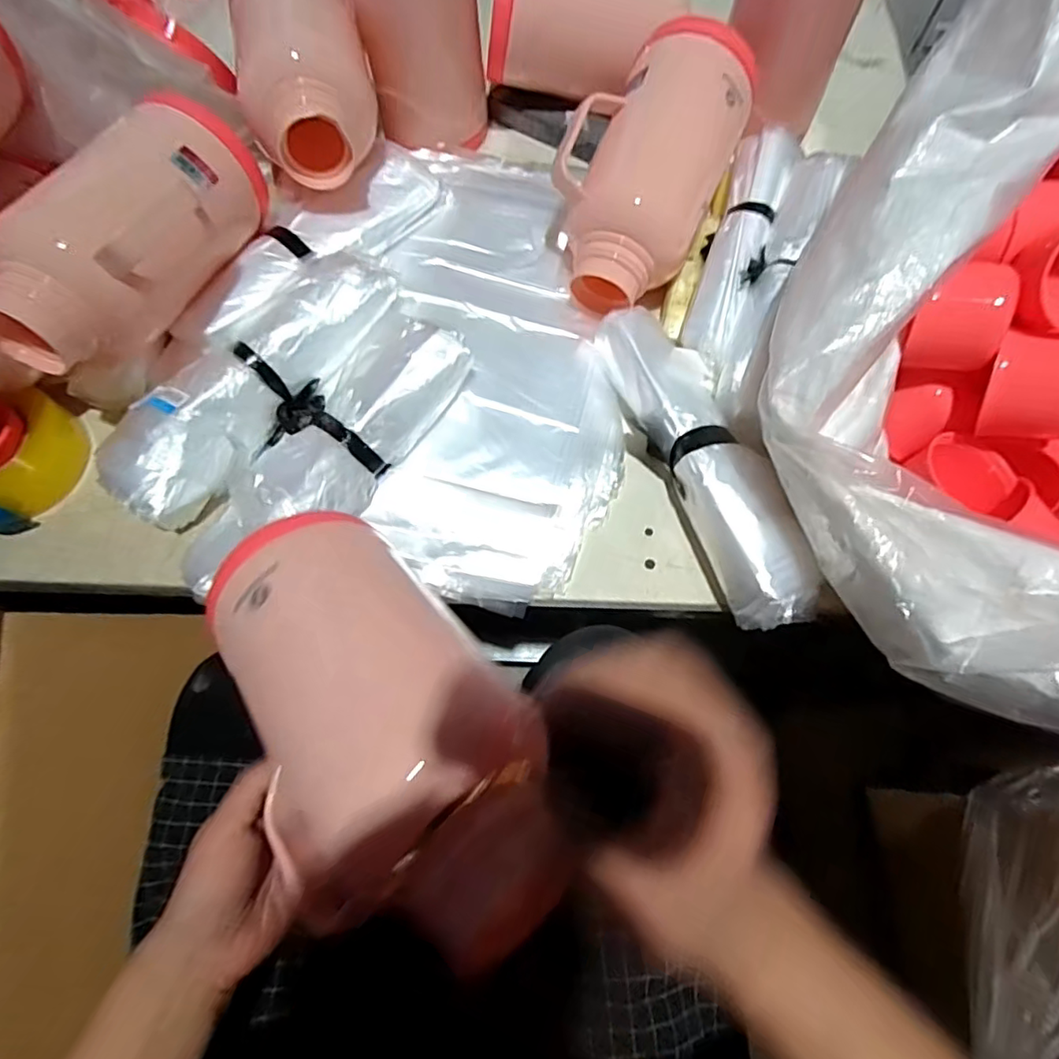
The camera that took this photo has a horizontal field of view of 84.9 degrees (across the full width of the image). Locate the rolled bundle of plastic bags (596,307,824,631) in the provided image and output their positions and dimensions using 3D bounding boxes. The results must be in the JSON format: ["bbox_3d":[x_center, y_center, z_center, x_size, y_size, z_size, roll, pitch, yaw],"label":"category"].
[{"bbox_3d":[0.155,-0.067,0.515,0.076,0.055,0.317,-20,72,-7],"label":"rolled bundle of plastic bags"}]

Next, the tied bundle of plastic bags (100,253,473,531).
[{"bbox_3d":[-0.212,-0.110,0.524,0.209,0.062,0.309,33,73,11],"label":"tied bundle of plastic bags"}]

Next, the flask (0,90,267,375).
[{"bbox_3d":[-0.330,-0.243,0.493,0.099,0.108,0.259,18,71,6],"label":"flask"}]

